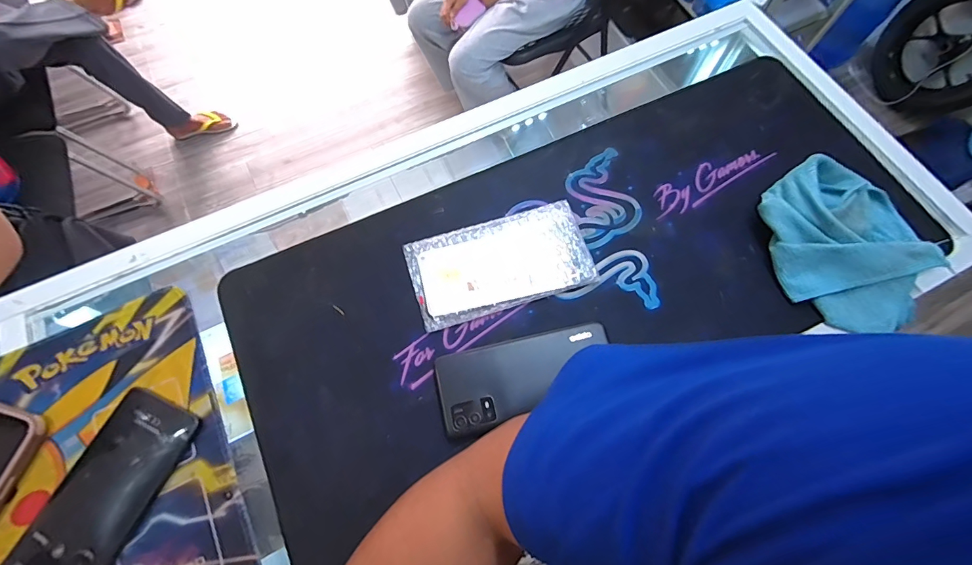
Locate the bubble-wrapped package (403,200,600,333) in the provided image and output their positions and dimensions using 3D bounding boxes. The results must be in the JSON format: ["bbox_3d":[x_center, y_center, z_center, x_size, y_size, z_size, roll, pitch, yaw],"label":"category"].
[{"bbox_3d":[0.014,-0.020,0.422,0.173,0.009,0.092,-17,70,-6],"label":"bubble-wrapped package"}]

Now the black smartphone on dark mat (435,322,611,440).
[{"bbox_3d":[0.037,0.085,0.383,0.157,0.012,0.072,-13,70,-5],"label":"black smartphone on dark mat"}]

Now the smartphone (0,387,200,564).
[{"bbox_3d":[-0.312,0.172,0.346,0.078,0.012,0.158,23,71,8],"label":"smartphone"}]

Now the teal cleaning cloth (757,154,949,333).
[{"bbox_3d":[0.355,-0.042,0.408,0.152,0.052,0.170,-8,70,-3],"label":"teal cleaning cloth"}]

